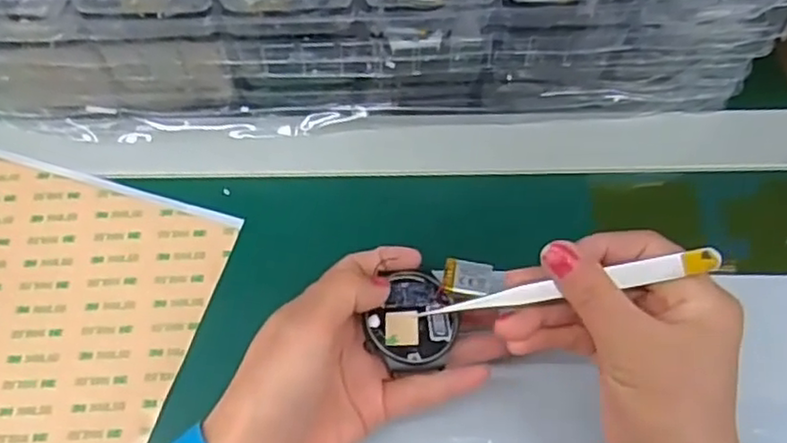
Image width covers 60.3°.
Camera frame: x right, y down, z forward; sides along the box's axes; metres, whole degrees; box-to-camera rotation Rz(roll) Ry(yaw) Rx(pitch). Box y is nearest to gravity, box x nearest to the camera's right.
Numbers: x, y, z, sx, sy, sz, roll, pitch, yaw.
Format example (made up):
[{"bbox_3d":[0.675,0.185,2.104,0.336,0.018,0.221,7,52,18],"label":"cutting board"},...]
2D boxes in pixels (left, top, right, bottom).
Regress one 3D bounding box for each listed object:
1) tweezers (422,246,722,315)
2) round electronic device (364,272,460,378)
[{"bbox_3d":[0.072,0.028,0.290,0.124,0.005,0.009,-12,67,15],"label":"tweezers"},{"bbox_3d":[0.010,0.047,0.315,0.040,0.014,0.044,0,67,0],"label":"round electronic device"}]

